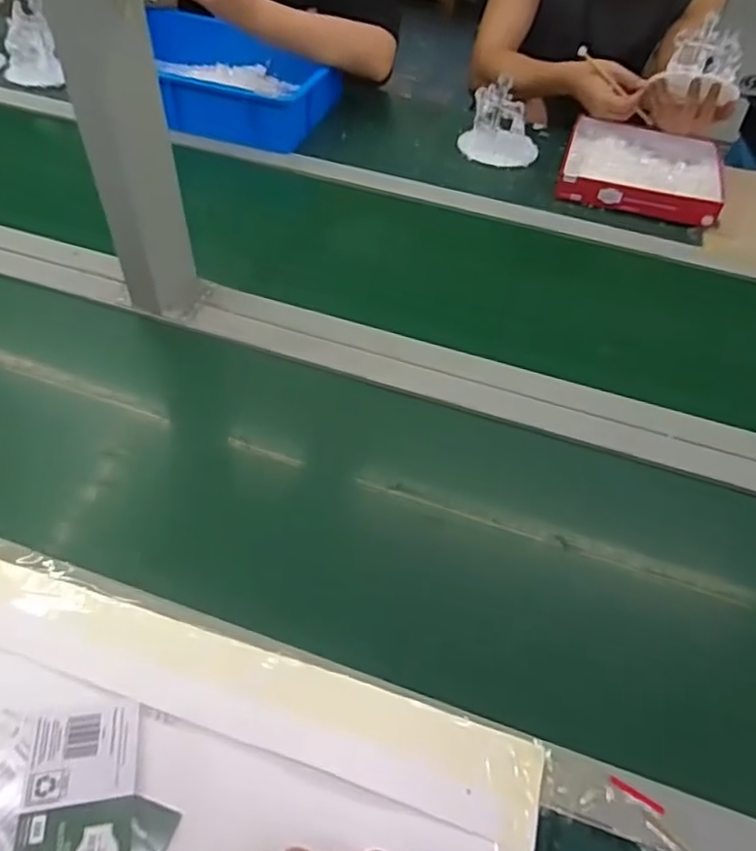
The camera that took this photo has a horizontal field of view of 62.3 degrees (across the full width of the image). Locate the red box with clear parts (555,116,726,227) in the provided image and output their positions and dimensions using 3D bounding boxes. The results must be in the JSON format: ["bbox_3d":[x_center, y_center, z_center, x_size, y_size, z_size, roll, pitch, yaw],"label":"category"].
[{"bbox_3d":[0.418,-0.406,0.989,0.240,0.039,0.216,17,51,9],"label":"red box with clear parts"}]

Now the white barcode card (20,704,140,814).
[{"bbox_3d":[-0.202,0.226,0.430,0.069,0.004,0.062,-2,47,-12],"label":"white barcode card"}]

